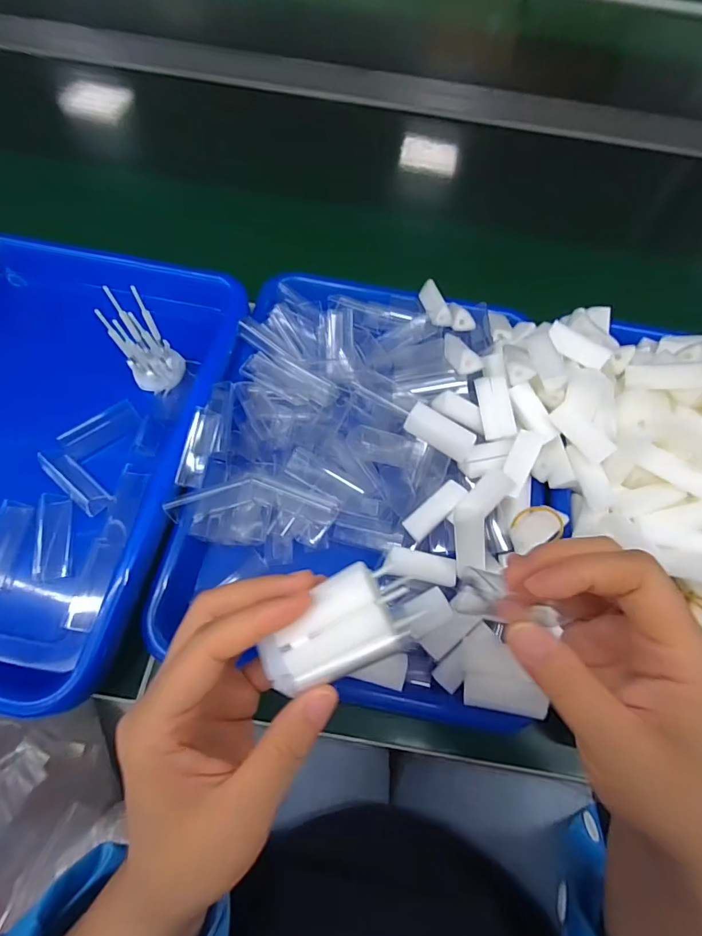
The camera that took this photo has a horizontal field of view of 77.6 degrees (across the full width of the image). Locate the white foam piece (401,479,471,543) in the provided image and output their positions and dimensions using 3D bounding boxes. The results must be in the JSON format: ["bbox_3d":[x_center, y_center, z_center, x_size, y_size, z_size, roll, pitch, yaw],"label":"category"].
[{"bbox_3d":[0.055,0.027,0.288,0.046,0.008,0.016,-43,73,-4],"label":"white foam piece"}]

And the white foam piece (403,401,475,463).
[{"bbox_3d":[0.059,-0.024,0.287,0.046,0.011,0.018,31,66,-4],"label":"white foam piece"}]

